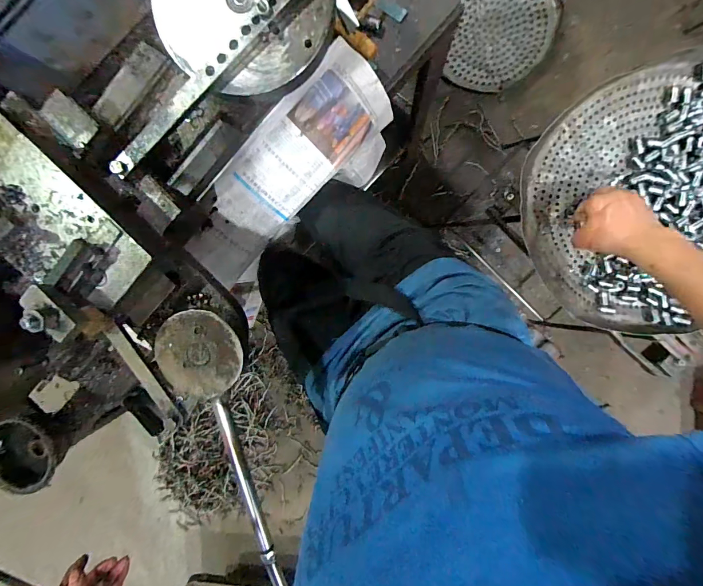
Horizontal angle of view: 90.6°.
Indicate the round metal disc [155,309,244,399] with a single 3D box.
[{"bbox_3d":[-0.167,0.067,0.382,0.094,0.012,0.095,1,97,6],"label":"round metal disc"}]

